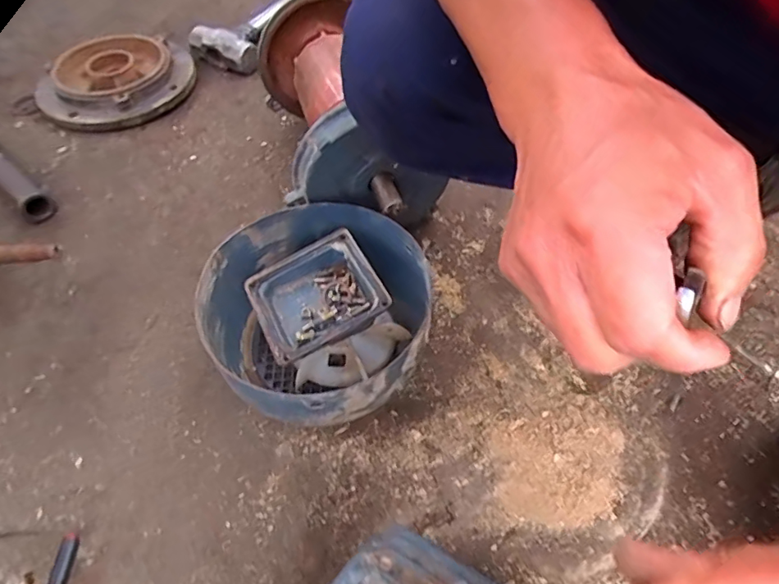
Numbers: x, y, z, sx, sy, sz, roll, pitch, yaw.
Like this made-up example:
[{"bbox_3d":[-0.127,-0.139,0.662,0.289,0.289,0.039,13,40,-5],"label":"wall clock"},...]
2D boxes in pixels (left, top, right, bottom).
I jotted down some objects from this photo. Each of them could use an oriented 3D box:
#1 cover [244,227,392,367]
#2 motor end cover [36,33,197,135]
[{"bbox_3d":[-0.076,0.005,0.525,0.122,0.042,0.112,-25,55,-13],"label":"cover"},{"bbox_3d":[-0.443,-0.355,0.846,0.228,0.060,0.246,36,63,25],"label":"motor end cover"}]

